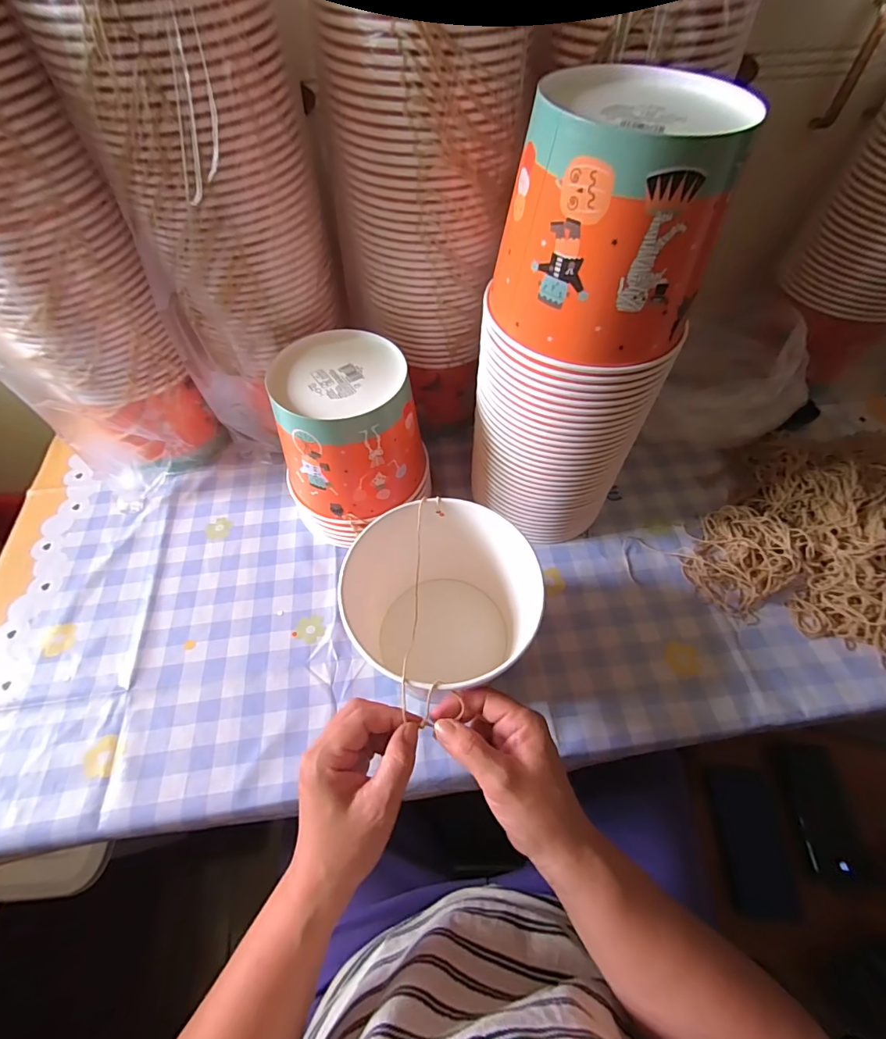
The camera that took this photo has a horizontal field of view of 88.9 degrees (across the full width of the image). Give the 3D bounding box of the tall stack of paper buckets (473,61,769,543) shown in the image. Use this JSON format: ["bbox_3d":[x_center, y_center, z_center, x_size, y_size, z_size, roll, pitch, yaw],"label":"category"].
[{"bbox_3d":[0.106,-0.123,0.406,0.127,0.376,0.139,-34,63,-19],"label":"tall stack of paper buckets"}]

